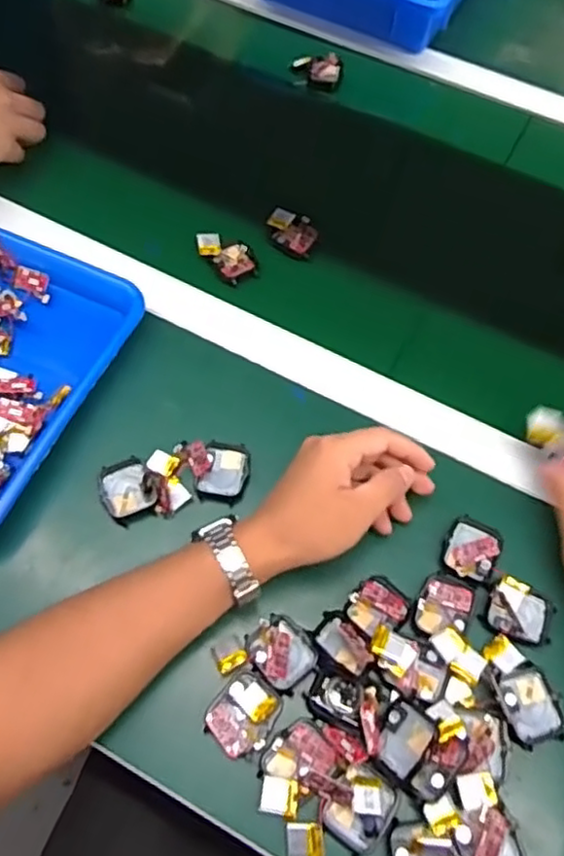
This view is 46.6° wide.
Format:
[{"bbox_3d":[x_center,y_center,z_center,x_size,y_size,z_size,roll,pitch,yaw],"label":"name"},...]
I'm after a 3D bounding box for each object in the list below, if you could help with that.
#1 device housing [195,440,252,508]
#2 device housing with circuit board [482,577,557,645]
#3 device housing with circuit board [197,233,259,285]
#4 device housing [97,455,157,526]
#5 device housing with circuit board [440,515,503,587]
[{"bbox_3d":[-0.043,0.035,0.499,0.036,0.015,0.045,14,63,5],"label":"device housing"},{"bbox_3d":[0.166,0.128,0.454,0.045,0.011,0.037,26,64,10],"label":"device housing with circuit board"},{"bbox_3d":[-0.048,-0.156,0.592,0.038,0.012,0.059,-39,71,-20],"label":"device housing with circuit board"},{"bbox_3d":[-0.116,0.046,0.490,0.036,0.012,0.047,-22,66,-14],"label":"device housing"},{"bbox_3d":[0.138,0.088,0.474,0.039,0.007,0.044,24,64,9],"label":"device housing with circuit board"}]

